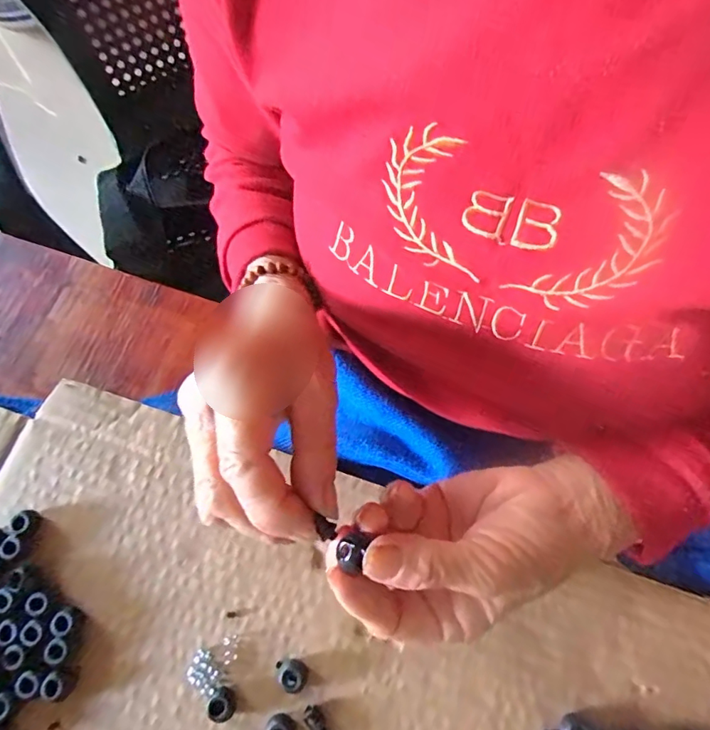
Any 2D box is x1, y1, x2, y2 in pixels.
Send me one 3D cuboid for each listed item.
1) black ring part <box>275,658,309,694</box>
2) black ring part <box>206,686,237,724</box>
[{"bbox_3d":[-0.033,0.166,0.260,0.016,0.010,0.016,0,64,0],"label":"black ring part"},{"bbox_3d":[-0.070,0.179,0.257,0.014,0.011,0.014,0,64,0],"label":"black ring part"}]

